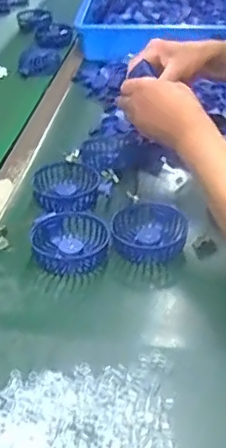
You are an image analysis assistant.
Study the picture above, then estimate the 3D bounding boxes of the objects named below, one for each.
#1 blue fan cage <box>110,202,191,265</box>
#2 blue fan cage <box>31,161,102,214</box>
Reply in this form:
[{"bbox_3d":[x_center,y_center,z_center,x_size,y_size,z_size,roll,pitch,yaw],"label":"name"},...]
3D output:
[{"bbox_3d":[0.044,0.011,0.663,0.088,0.029,0.088,7,39,9],"label":"blue fan cage"},{"bbox_3d":[-0.061,-0.046,0.741,0.083,0.034,0.081,3,38,4],"label":"blue fan cage"}]

